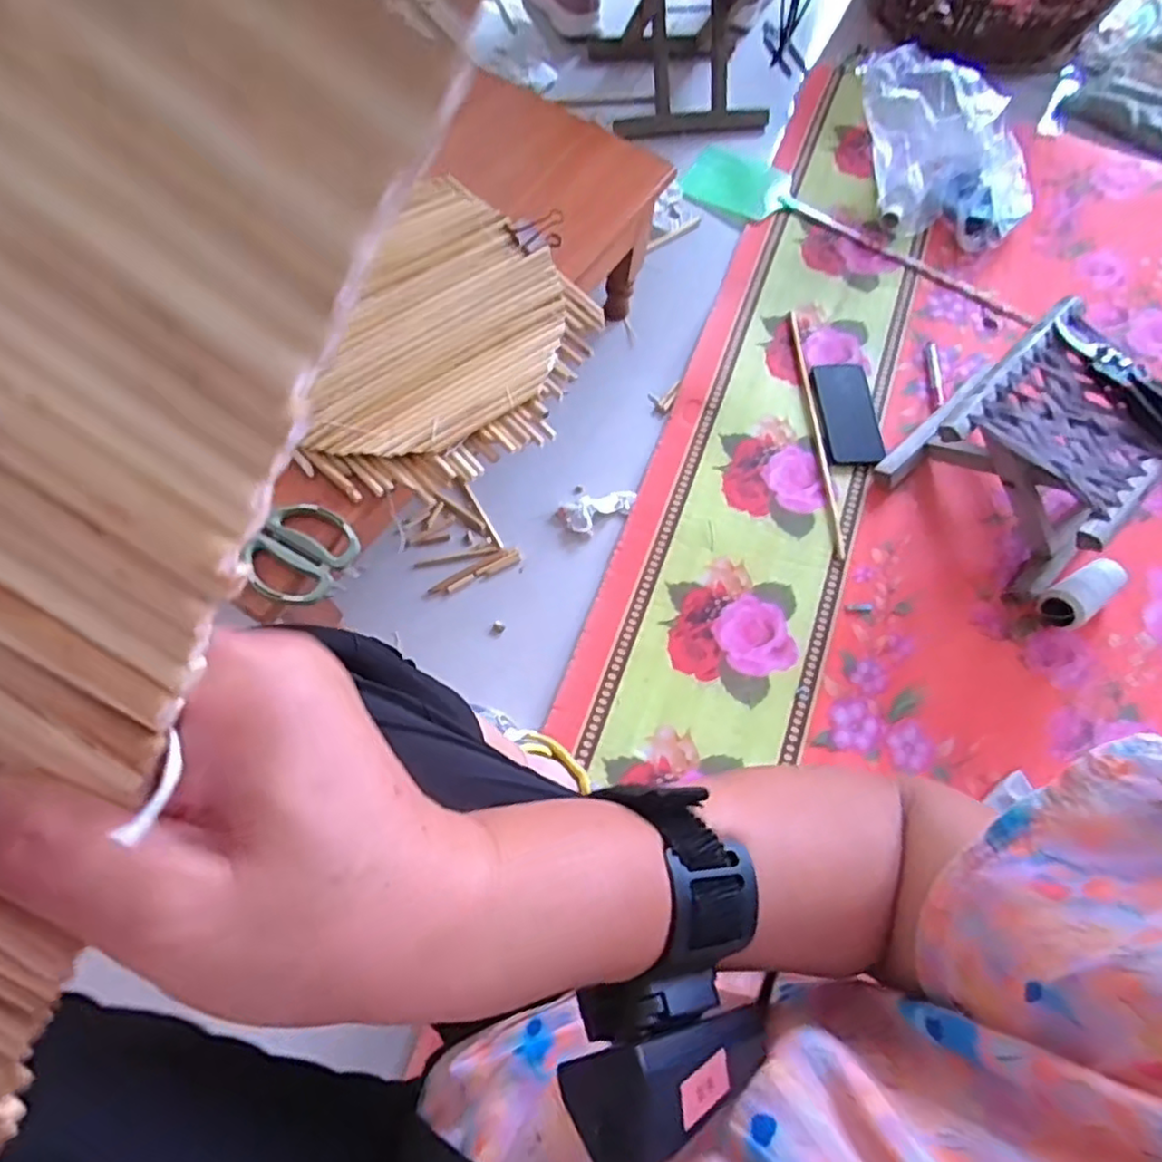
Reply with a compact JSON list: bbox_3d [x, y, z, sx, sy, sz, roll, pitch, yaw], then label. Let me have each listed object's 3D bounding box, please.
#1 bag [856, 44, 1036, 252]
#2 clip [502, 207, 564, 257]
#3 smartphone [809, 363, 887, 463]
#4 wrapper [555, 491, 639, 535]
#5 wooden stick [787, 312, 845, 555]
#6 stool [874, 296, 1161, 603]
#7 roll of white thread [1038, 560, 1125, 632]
[{"bbox_3d":[0.541,-0.647,1.030,0.315,0.184,0.144,38,73,11],"label":"bag"},{"bbox_3d":[-0.047,-0.370,0.740,0.064,0.034,0.047,-17,69,-10],"label":"clip"},{"bbox_3d":[0.377,-0.240,0.956,0.085,0.013,0.157,-9,70,-4],"label":"smartphone"},{"bbox_3d":[0.024,-0.093,0.891,0.103,0.014,0.049,-19,71,-7],"label":"wrapper"},{"bbox_3d":[0.331,-0.218,0.948,0.015,0.009,0.390,-4,70,-2],"label":"wooden stick"},{"bbox_3d":[0.578,-0.162,0.852,0.245,0.173,0.256,-38,75,-14],"label":"stool"},{"bbox_3d":[0.631,0.018,0.854,0.114,0.041,0.058,-28,73,-11],"label":"roll of white thread"}]

